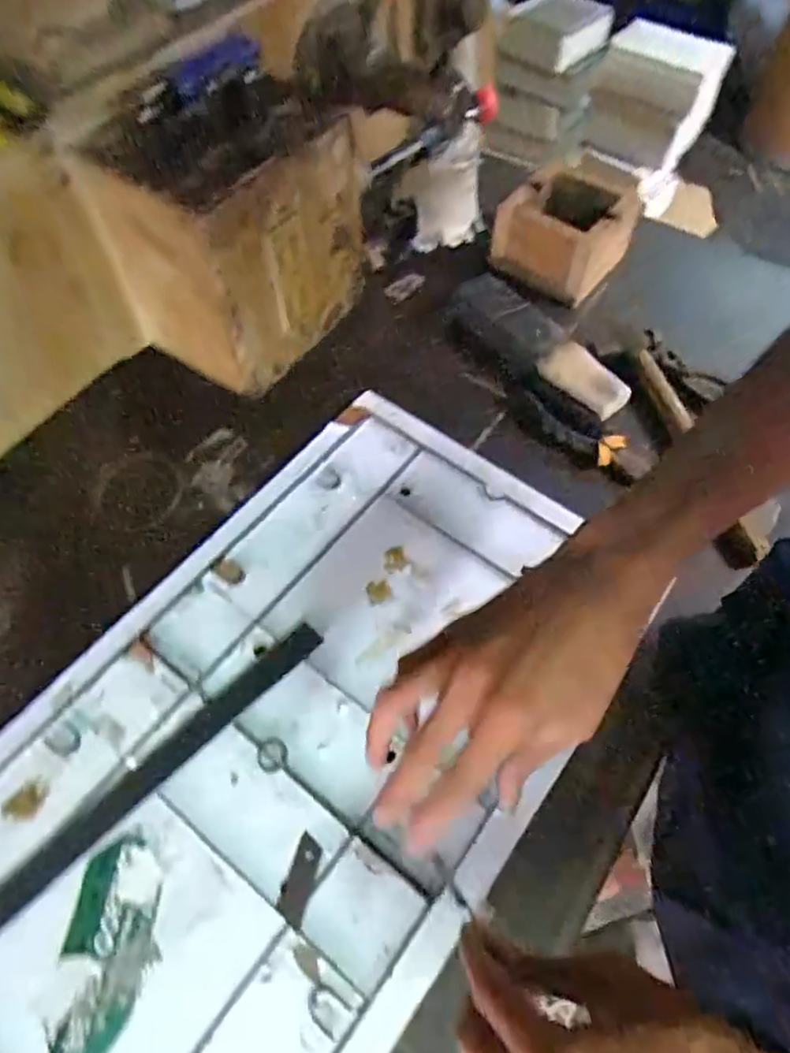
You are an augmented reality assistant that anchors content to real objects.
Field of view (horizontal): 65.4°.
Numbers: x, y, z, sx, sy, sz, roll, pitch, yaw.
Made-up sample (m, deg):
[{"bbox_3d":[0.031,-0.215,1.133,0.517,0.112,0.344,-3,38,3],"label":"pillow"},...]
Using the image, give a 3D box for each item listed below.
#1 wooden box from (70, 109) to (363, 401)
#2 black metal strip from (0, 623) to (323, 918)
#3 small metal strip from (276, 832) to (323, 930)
[{"bbox_3d":[-0.098,-0.172,0.371,0.104,0.117,0.112,32,65,19],"label":"wooden box"},{"bbox_3d":[-0.210,0.205,0.415,0.401,0.007,0.022,-40,69,-22],"label":"black metal strip"},{"bbox_3d":[-0.062,0.230,0.404,0.019,0.004,0.050,14,60,10],"label":"small metal strip"}]

